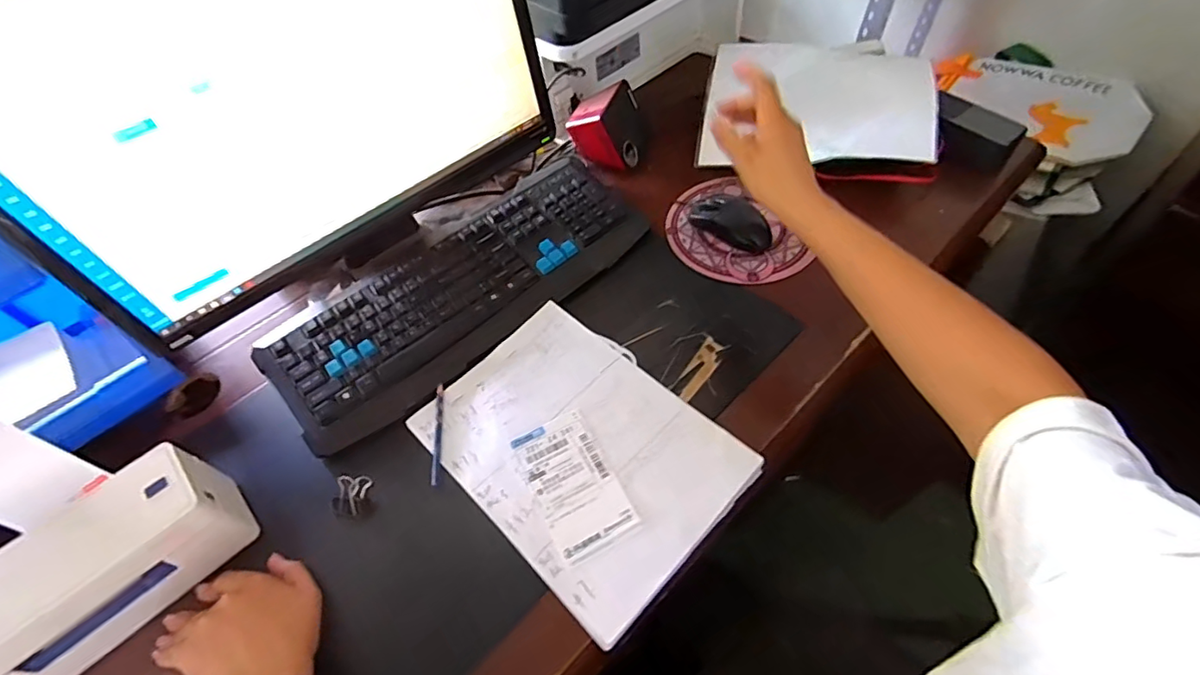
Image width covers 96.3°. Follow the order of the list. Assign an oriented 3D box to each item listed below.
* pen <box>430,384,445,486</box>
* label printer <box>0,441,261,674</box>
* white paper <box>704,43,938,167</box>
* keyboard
[{"bbox_3d":[-0.167,0.096,0.549,0.009,0.006,0.108,-8,54,-1],"label":"pen"},{"bbox_3d":[-0.417,0.197,0.449,0.202,0.087,0.088,-38,60,-20],"label":"label printer"},{"bbox_3d":[0.300,-0.320,0.742,0.290,0.059,0.221,8,56,11],"label":"white paper"},{"bbox_3d":[-0.157,-0.066,0.640,0.451,0.031,0.175,-36,59,-19],"label":"keyboard"}]

